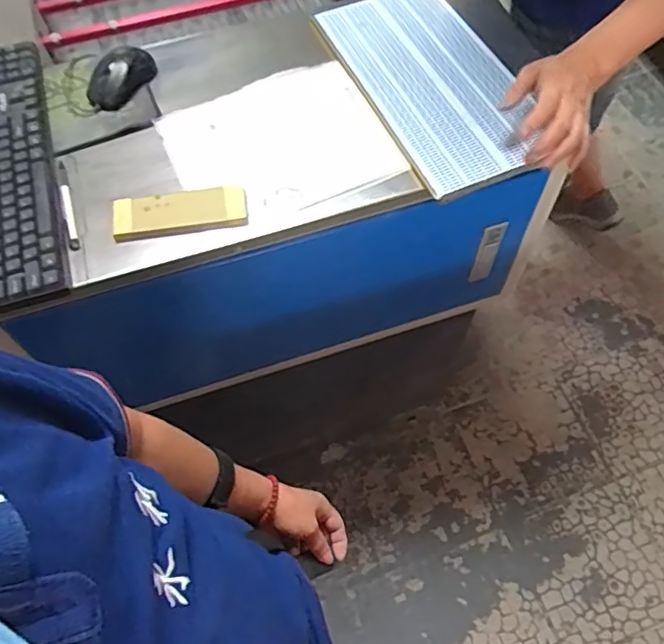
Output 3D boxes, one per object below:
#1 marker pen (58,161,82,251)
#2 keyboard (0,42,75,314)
[{"bbox_3d":[-0.316,-0.142,0.717,0.011,0.017,0.141,-19,62,-9],"label":"marker pen"},{"bbox_3d":[-0.406,-0.193,0.735,0.131,0.020,0.424,-17,62,-9],"label":"keyboard"}]

